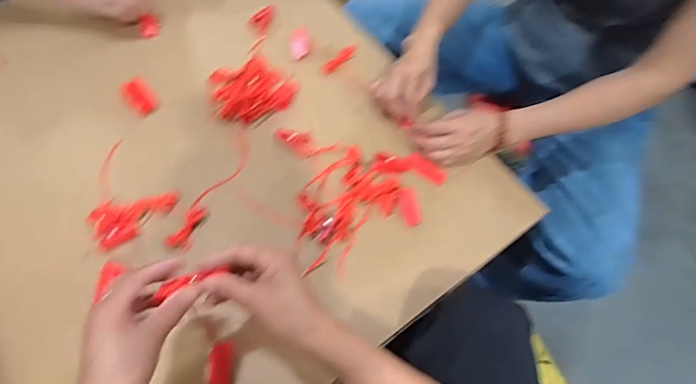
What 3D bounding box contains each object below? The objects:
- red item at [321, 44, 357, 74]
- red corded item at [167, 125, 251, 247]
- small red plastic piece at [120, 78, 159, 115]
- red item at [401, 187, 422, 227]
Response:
[{"bbox_3d":[-0.013,-0.213,0.693,0.075,0.007,0.018,-39,69,-21],"label":"red item"},{"bbox_3d":[-0.175,-0.009,0.578,0.044,0.013,0.191,18,61,7],"label":"red corded item"},{"bbox_3d":[-0.301,-0.140,0.626,0.039,0.024,0.054,-34,67,-20],"label":"small red plastic piece"},{"bbox_3d":[0.083,0.019,0.573,0.024,0.004,0.051,-8,77,-7],"label":"red item"}]

